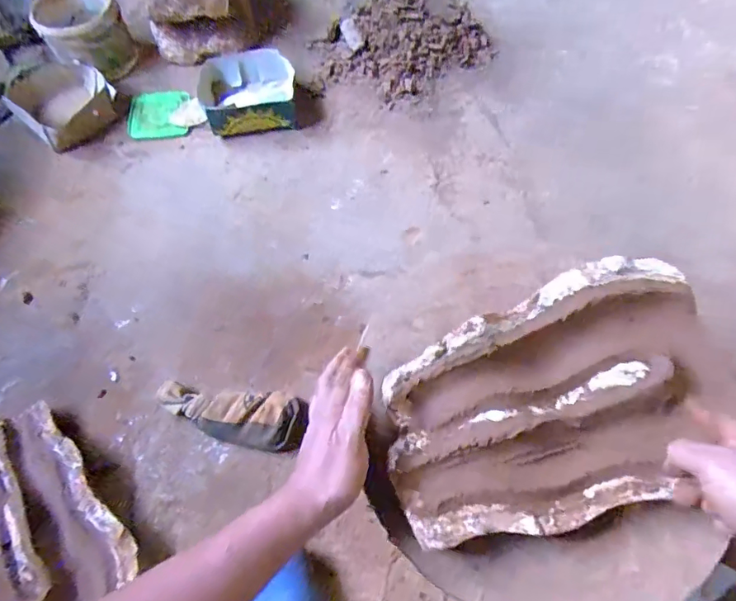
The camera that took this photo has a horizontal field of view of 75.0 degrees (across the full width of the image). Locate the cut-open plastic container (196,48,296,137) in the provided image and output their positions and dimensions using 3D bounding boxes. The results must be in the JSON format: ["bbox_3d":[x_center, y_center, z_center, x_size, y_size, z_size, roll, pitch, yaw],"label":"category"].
[{"bbox_3d":[-0.270,-0.468,1.086,0.213,0.096,0.205,-16,64,-7],"label":"cut-open plastic container"}]

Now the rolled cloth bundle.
[{"bbox_3d":[-0.227,0.177,0.768,0.230,0.038,0.087,10,64,6],"label":"rolled cloth bundle"}]

